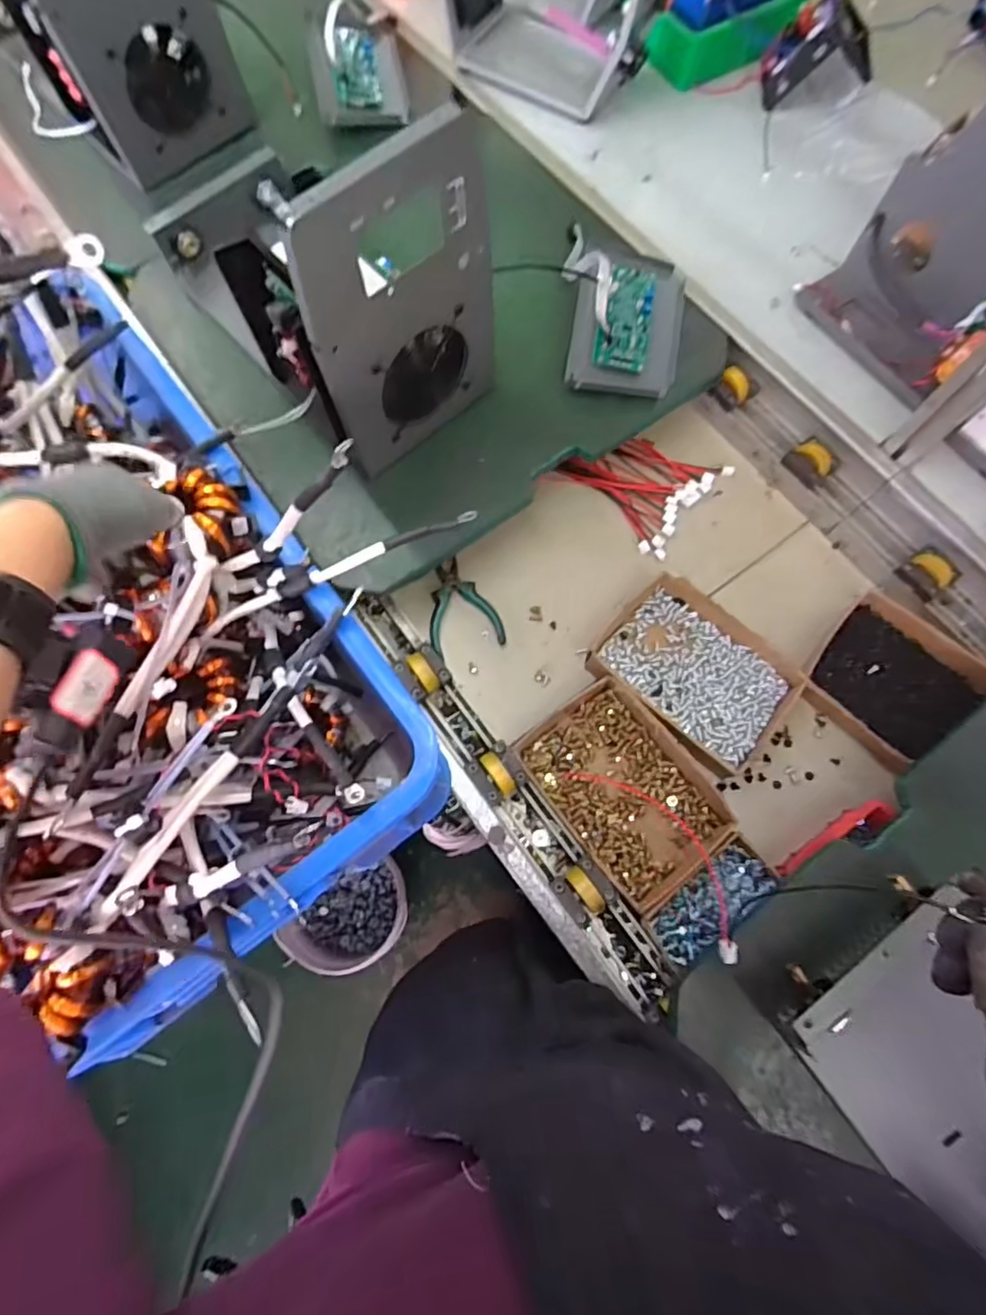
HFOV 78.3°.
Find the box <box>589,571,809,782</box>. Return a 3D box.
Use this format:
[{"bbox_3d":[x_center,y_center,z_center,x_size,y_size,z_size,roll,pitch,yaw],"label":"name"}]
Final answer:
[{"bbox_3d":[0.241,0.014,0.710,0.212,0.036,0.164,40,77,11],"label":"box"}]

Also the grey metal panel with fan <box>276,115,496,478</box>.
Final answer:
[{"bbox_3d":[-0.080,-0.316,0.587,0.199,0.311,0.018,-39,76,-11],"label":"grey metal panel with fan"}]

